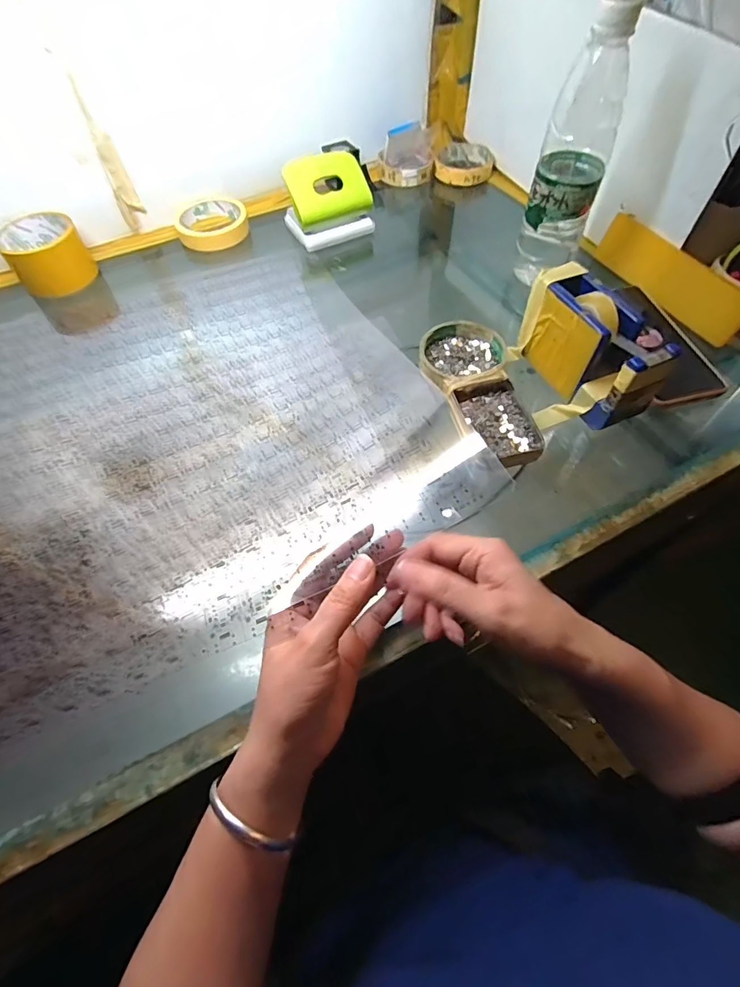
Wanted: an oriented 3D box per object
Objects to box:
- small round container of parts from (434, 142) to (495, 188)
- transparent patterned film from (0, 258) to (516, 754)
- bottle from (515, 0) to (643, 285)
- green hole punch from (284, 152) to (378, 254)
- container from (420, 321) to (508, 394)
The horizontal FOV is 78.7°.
[{"bbox_3d":[0.141,-0.490,0.671,0.083,0.023,0.097,10,59,9],"label":"small round container of parts"},{"bbox_3d":[-0.274,-0.059,0.397,0.599,0.081,0.490,-20,60,-11],"label":"transparent patterned film"},{"bbox_3d":[0.197,-0.323,0.435,0.060,0.209,0.064,20,61,13],"label":"bottle"},{"bbox_3d":[-0.053,-0.371,0.566,0.101,0.073,0.068,-24,61,-13],"label":"green hole punch"},{"bbox_3d":[0.092,-0.135,0.443,0.086,0.016,0.085,-1,58,1],"label":"container"}]

